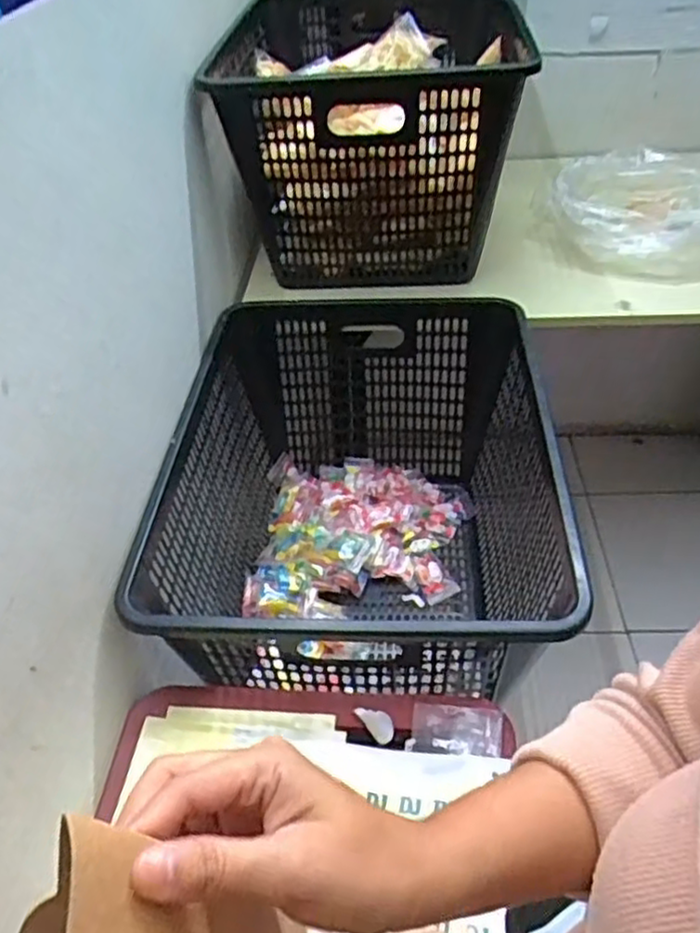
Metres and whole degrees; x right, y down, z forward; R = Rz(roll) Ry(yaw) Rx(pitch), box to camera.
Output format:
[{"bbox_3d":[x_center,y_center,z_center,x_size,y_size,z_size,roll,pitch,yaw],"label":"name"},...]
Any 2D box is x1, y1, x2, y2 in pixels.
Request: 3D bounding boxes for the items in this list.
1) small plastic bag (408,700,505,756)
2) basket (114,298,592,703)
[{"bbox_3d":[0.099,0.241,0.647,0.082,0.011,0.043,3,43,8],"label":"small plastic bag"},{"bbox_3d":[0.018,0.057,0.899,0.418,0.326,0.570,1,43,6],"label":"basket"}]

